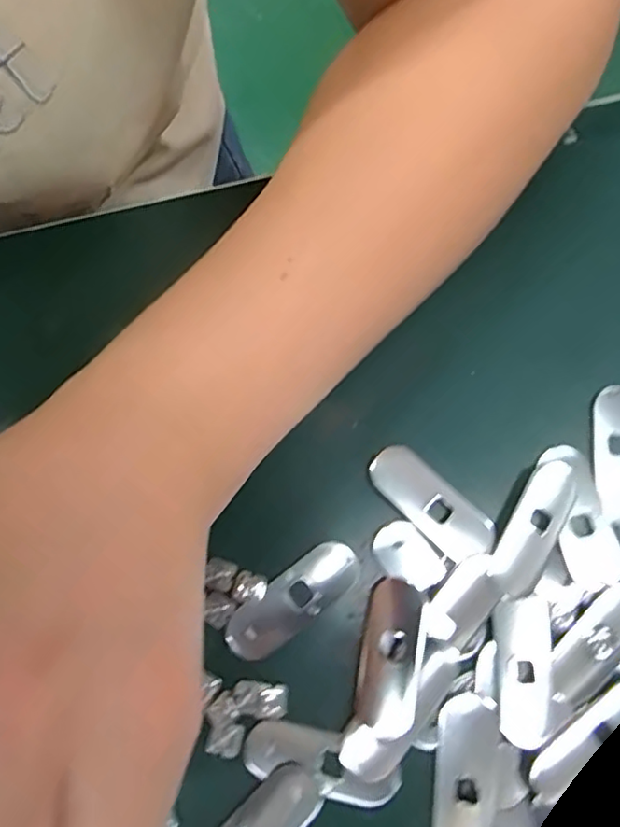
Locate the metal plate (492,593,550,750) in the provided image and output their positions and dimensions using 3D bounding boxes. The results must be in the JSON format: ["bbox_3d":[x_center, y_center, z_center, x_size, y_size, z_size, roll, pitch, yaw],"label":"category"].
[{"bbox_3d":[0.071,0.085,0.199,0.018,0.005,0.046,5,77,1],"label":"metal plate"}]

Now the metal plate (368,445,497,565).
[{"bbox_3d":[0.043,0.032,0.213,0.049,0.004,0.020,42,80,9],"label":"metal plate"}]

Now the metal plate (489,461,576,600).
[{"bbox_3d":[0.080,0.040,0.211,0.019,0.004,0.050,30,78,6],"label":"metal plate"}]

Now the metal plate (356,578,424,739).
[{"bbox_3d":[0.028,0.082,0.201,0.019,0.004,0.049,9,77,1],"label":"metal plate"}]

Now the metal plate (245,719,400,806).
[{"bbox_3d":[0.004,0.115,0.195,0.050,0.004,0.018,15,77,3],"label":"metal plate"}]

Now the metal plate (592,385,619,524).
[{"bbox_3d":[0.115,0.014,0.219,0.020,0.004,0.050,0,77,-1],"label":"metal plate"}]

